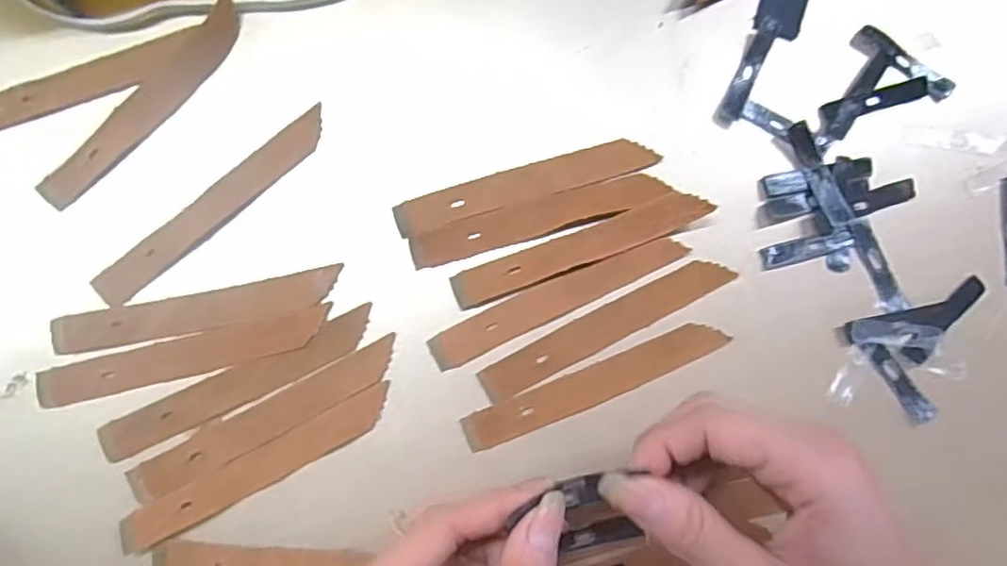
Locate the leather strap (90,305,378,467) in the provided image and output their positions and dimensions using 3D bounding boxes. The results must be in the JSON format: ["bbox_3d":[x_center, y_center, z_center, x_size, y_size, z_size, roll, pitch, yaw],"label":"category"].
[{"bbox_3d":[-0.115,0.045,0.283,0.123,0.004,0.018,-25,87,-5],"label":"leather strap"}]

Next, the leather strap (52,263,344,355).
[{"bbox_3d":[-0.135,0.013,0.286,0.124,0.006,0.017,-11,86,-4],"label":"leather strap"}]

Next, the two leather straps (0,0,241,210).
[{"bbox_3d":[-0.175,-0.094,0.290,0.061,0.009,0.118,45,84,1],"label":"two leather straps"}]

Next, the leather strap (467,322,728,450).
[{"bbox_3d":[0.042,0.046,0.294,0.123,0.004,0.017,-22,87,-5],"label":"leather strap"}]

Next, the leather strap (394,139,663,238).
[{"bbox_3d":[0.010,-0.046,0.299,0.122,0.004,0.017,-17,86,-5],"label":"leather strap"}]

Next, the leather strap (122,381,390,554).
[{"bbox_3d":[-0.105,0.081,0.280,0.123,0.004,0.017,-27,87,-5],"label":"leather strap"}]

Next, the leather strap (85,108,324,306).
[{"bbox_3d":[-0.129,-0.035,0.292,0.122,0.005,0.018,-42,89,-6],"label":"leather strap"}]

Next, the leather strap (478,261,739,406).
[{"bbox_3d":[0.047,0.020,0.295,0.123,0.004,0.017,-27,87,-5],"label":"leather strap"}]

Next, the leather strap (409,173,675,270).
[{"bbox_3d":[0.016,-0.031,0.297,0.119,0.004,0.016,-16,86,-4],"label":"leather strap"}]

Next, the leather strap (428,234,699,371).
[{"bbox_3d":[0.025,0.006,0.294,0.123,0.005,0.018,-25,87,-5],"label":"leather strap"}]

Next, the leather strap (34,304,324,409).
[{"bbox_3d":[-0.139,0.032,0.284,0.125,0.004,0.017,-13,86,-4],"label":"leather strap"}]

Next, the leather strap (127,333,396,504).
[{"bbox_3d":[-0.103,0.059,0.282,0.123,0.004,0.017,-27,87,-5],"label":"leather strap"}]

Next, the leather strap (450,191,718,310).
[{"bbox_3d":[0.035,-0.016,0.294,0.119,0.009,0.017,-21,87,-5],"label":"leather strap"}]

